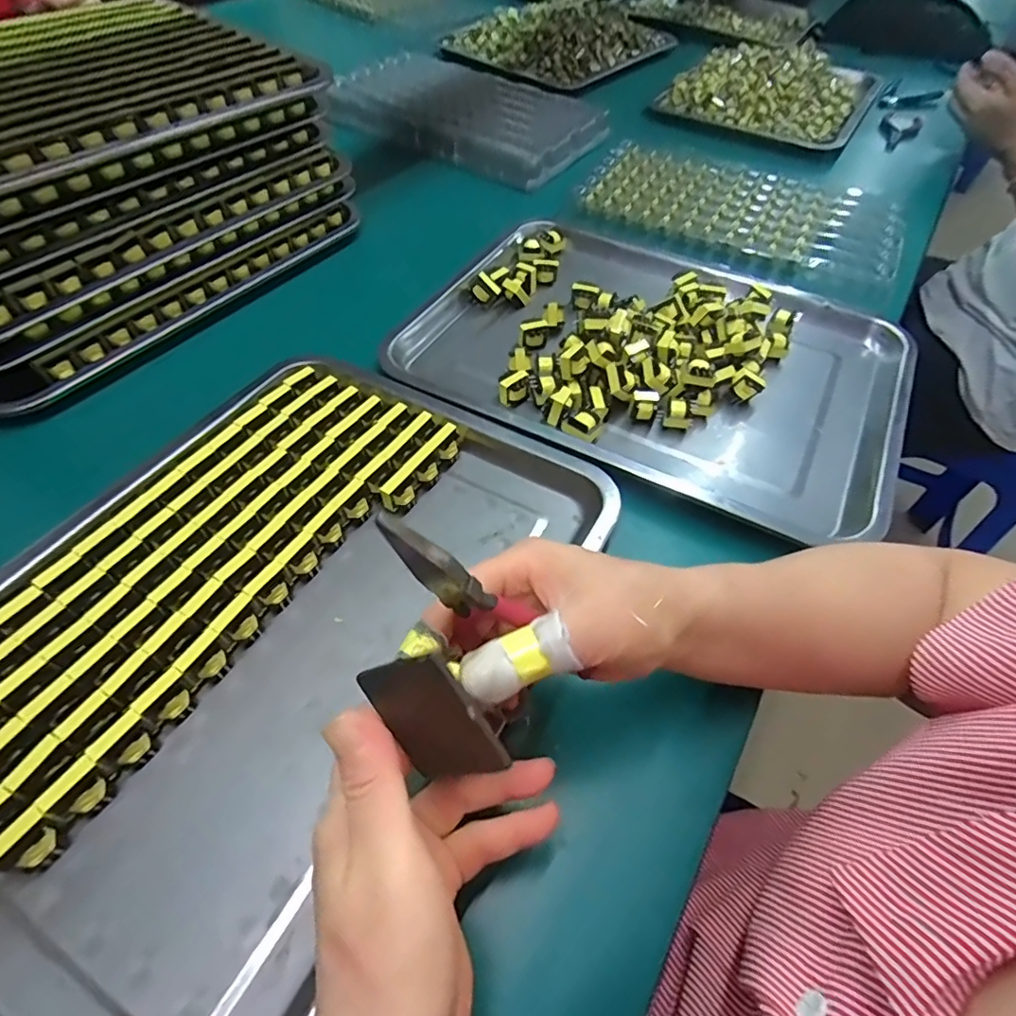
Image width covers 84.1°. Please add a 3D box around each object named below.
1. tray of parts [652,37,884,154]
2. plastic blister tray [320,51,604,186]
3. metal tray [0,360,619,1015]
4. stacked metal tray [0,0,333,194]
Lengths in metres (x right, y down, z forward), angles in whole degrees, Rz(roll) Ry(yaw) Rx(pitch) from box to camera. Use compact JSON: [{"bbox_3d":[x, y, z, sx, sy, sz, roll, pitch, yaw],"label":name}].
[{"bbox_3d":[0.422,-0.669,0.875,0.270,0.043,0.381,28,56,15],"label":"tray of parts"},{"bbox_3d":[-0.060,-0.540,0.757,0.357,0.024,0.221,26,56,14],"label":"plastic blister tray"},{"bbox_3d":[-0.139,0.062,0.316,0.278,0.026,0.381,26,57,14],"label":"metal tray"},{"bbox_3d":[-0.375,-0.329,0.437,0.267,0.026,0.377,36,60,20],"label":"stacked metal tray"}]

